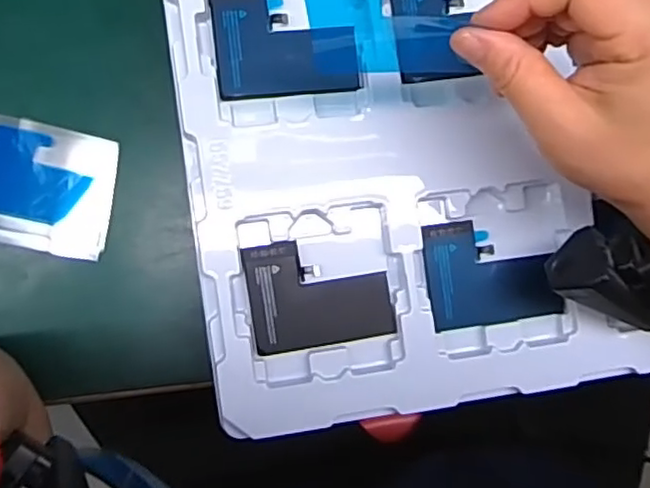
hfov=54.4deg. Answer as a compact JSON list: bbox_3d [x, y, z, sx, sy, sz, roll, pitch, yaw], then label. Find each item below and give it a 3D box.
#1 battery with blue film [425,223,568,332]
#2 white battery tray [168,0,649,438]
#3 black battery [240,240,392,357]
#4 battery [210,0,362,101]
[{"bbox_3d":[0.094,0.015,0.355,0.073,0.007,0.058,-8,87,-6],"label":"battery with blue film"},{"bbox_3d":[0.084,-0.054,0.350,0.311,0.020,0.274,-7,87,-6],"label":"white battery tray"},{"bbox_3d":[-0.003,0.026,0.343,0.076,0.006,0.058,-9,88,-6],"label":"black battery"},{"bbox_3d":[-0.021,-0.111,0.344,0.075,0.006,0.059,-8,87,-6],"label":"battery"}]

